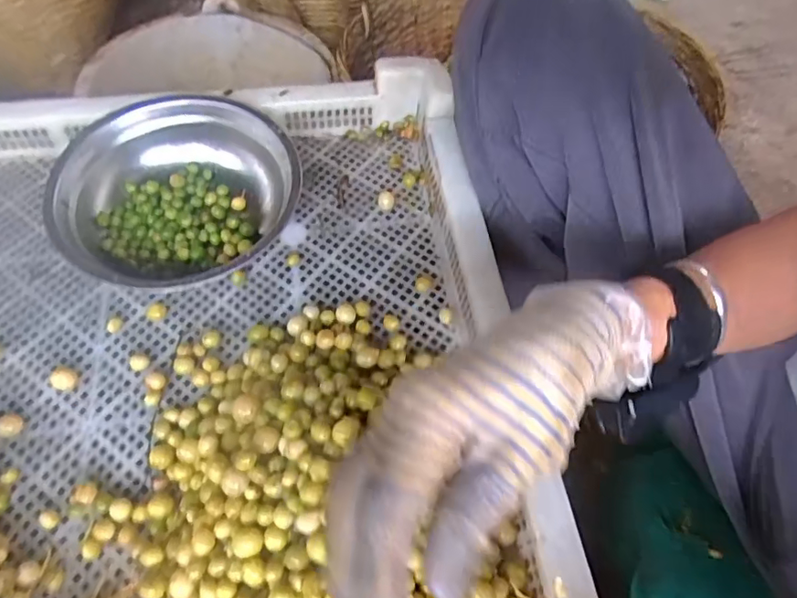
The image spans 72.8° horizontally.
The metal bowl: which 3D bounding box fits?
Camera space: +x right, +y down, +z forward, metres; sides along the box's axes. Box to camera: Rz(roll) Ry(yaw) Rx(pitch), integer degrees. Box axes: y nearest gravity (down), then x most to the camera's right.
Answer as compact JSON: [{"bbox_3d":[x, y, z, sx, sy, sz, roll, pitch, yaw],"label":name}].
[{"bbox_3d":[-0.168,-0.080,0.428,0.163,0.070,0.170,1,58,-2],"label":"metal bowl"}]

